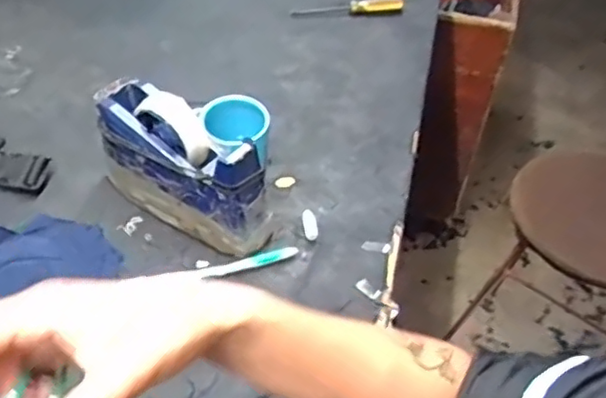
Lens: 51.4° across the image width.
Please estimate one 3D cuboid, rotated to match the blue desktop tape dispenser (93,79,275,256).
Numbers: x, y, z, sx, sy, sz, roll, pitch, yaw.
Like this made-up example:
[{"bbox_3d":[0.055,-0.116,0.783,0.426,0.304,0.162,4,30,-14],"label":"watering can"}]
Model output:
[{"bbox_3d":[-0.125,-0.034,0.654,0.207,0.118,0.067,30,50,22],"label":"blue desktop tape dispenser"}]

